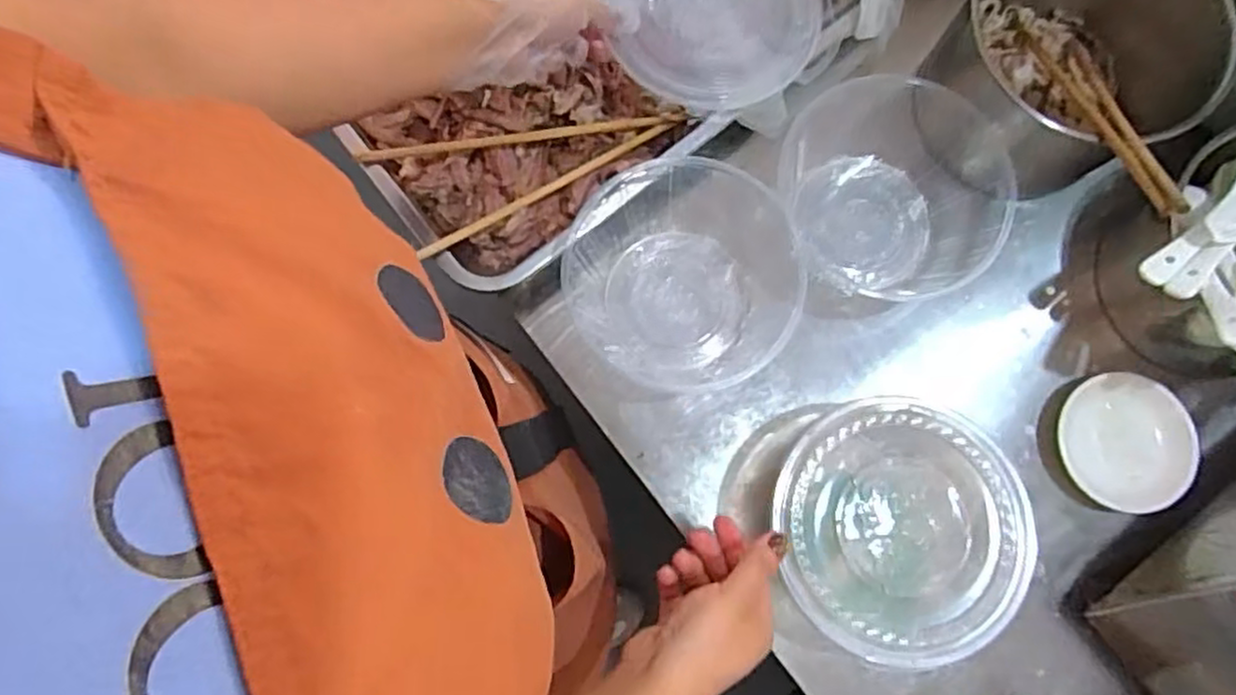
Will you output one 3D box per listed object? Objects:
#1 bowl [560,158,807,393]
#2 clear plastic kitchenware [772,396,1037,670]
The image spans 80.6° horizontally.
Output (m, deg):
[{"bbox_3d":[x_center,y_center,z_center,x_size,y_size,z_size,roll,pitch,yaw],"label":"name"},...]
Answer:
[{"bbox_3d":[0.057,-0.055,0.529,0.181,0.067,0.155,-33,81,-6],"label":"bowl"},{"bbox_3d":[0.180,0.112,0.455,0.152,0.015,0.154,-7,80,-1],"label":"clear plastic kitchenware"}]

